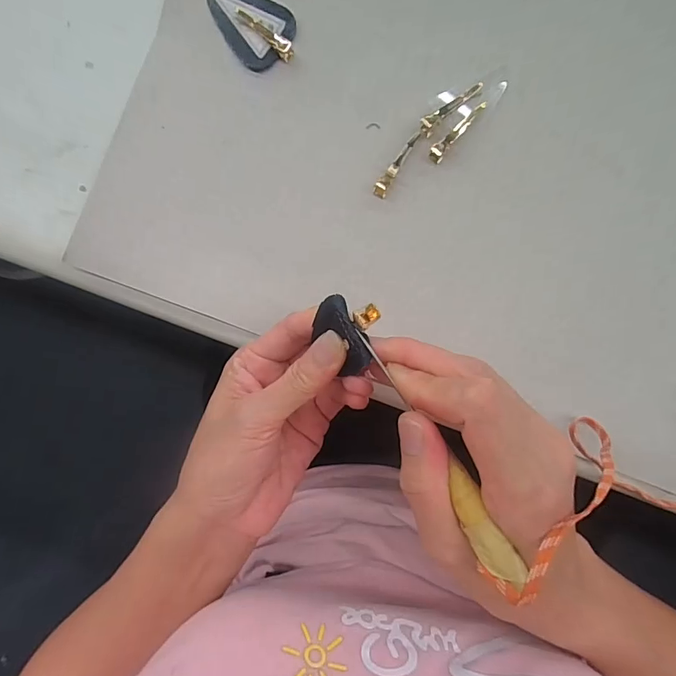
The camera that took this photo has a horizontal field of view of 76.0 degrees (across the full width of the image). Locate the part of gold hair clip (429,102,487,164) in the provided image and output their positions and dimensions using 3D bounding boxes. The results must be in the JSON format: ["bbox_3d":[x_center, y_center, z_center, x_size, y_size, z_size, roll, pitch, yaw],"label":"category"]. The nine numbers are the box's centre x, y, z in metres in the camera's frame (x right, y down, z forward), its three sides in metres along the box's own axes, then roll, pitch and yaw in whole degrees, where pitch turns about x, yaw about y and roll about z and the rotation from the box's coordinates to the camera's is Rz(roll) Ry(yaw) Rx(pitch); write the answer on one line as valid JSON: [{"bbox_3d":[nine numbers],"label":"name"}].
[{"bbox_3d":[0.072,-0.122,0.254,0.043,0.010,0.008,-43,86,3],"label":"part of gold hair clip"}]

